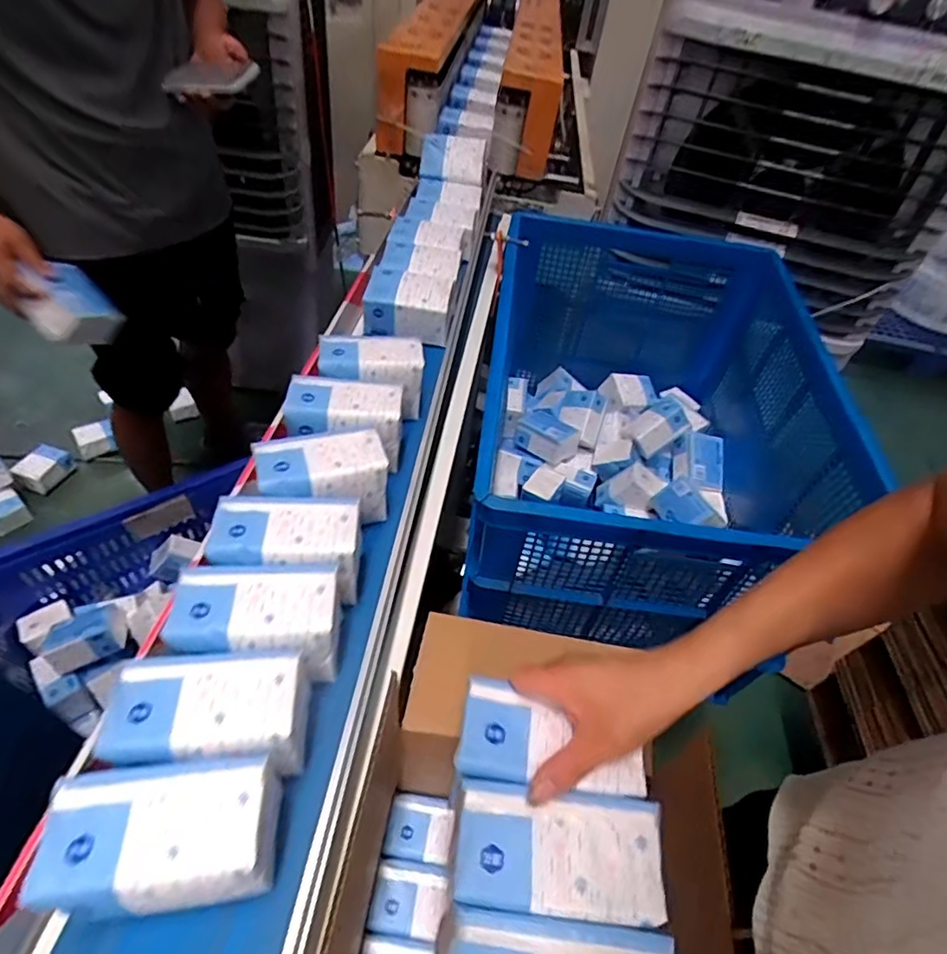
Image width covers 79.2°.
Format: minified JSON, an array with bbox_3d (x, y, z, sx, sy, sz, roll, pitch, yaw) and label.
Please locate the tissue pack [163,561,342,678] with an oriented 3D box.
[{"bbox_3d":[-0.167,0.118,0.463,0.124,0.081,0.080,1,48,-4],"label":"tissue pack"}]

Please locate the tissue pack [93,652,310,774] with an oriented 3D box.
[{"bbox_3d":[-0.184,0.173,0.411,0.117,0.082,0.073,-3,48,-8],"label":"tissue pack"}]

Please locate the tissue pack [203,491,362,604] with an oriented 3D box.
[{"bbox_3d":[-0.159,0.065,0.511,0.121,0.077,0.077,0,48,-5],"label":"tissue pack"}]

